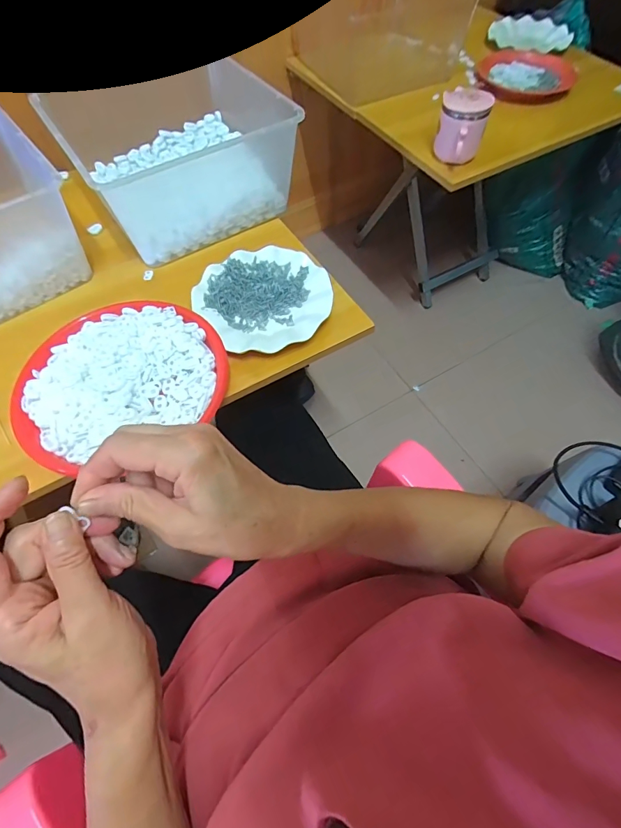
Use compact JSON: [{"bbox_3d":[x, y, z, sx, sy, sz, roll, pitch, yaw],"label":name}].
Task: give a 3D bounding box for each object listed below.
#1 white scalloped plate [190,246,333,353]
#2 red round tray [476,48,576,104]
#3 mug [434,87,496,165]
[{"bbox_3d":[-0.059,-0.156,0.545,0.169,0.021,0.173,0,60,1],"label":"white scalloped plate"},{"bbox_3d":[0.454,-0.722,0.863,0.194,0.023,0.194,0,60,1],"label":"red round tray"},{"bbox_3d":[0.252,-0.474,0.685,0.080,0.093,0.074,16,62,10],"label":"mug"}]

